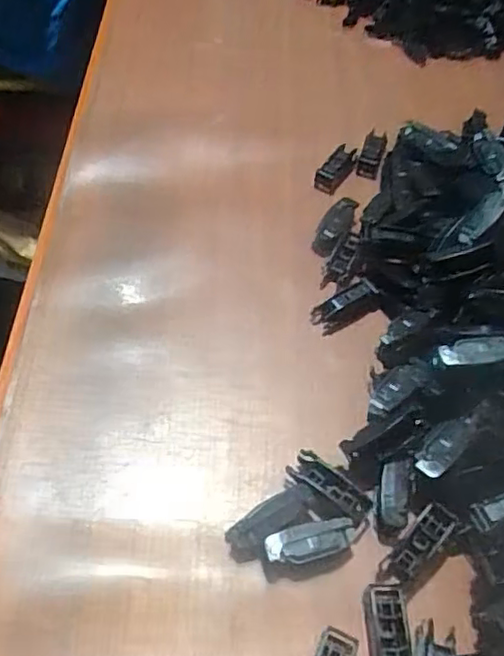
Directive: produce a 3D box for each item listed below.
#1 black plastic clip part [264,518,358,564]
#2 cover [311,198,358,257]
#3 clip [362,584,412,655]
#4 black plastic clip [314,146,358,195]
[{"bbox_3d":[0.031,0.112,0.324,0.049,0.018,0.017,-13,57,-13],"label":"black plastic clip part"},{"bbox_3d":[0.063,-0.076,0.464,0.020,0.008,0.060,24,57,12],"label":"cover"},{"bbox_3d":[0.065,0.152,0.303,0.020,0.008,0.052,2,66,0],"label":"clip"},{"bbox_3d":[0.068,-0.128,0.508,0.020,0.014,0.047,30,70,20],"label":"black plastic clip"}]

